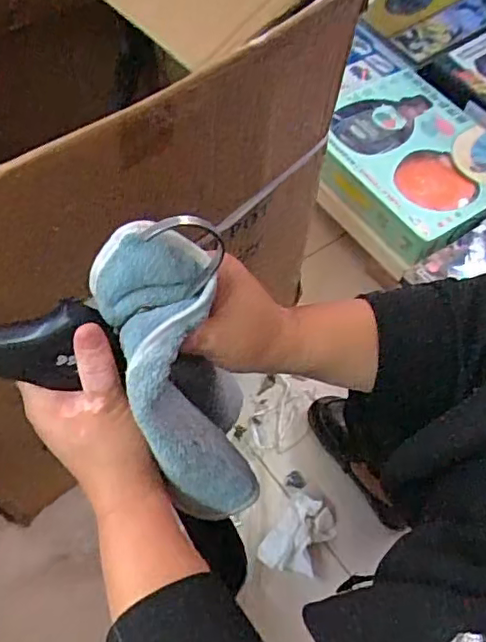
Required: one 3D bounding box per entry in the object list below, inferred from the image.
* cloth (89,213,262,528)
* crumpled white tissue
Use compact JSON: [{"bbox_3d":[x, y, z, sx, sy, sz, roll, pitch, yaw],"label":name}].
[{"bbox_3d":[-0.036,0.044,0.387,0.072,0.215,0.050,-23,22,-18],"label":"cloth"},{"bbox_3d":[0.086,0.311,0.876,0.079,0.032,0.115,31,61,14],"label":"crumpled white tissue"}]

